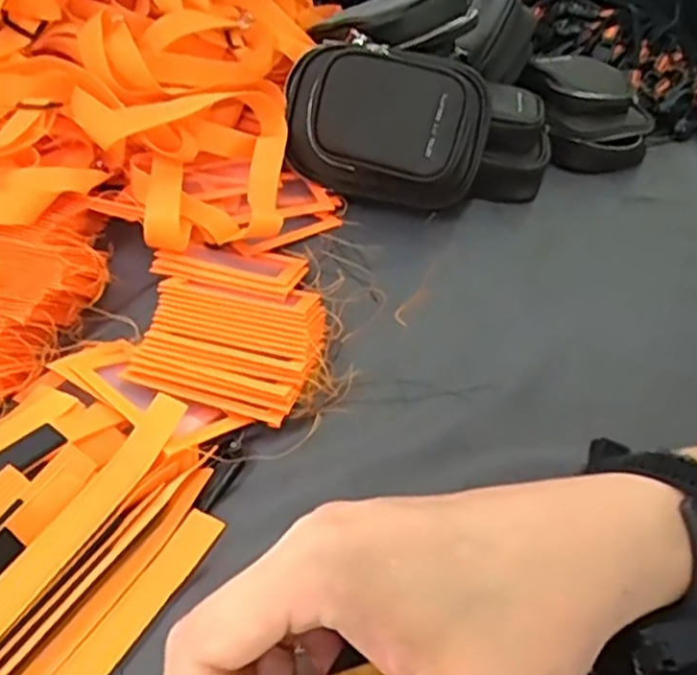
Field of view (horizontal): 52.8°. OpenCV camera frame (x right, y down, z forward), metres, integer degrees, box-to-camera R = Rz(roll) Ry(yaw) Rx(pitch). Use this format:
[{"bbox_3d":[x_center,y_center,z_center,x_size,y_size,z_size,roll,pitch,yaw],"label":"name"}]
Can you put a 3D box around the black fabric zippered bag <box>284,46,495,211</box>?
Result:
[{"bbox_3d":[0.029,-0.184,0.616,0.179,0.131,0.076,12,26,2],"label":"black fabric zippered bag"}]

